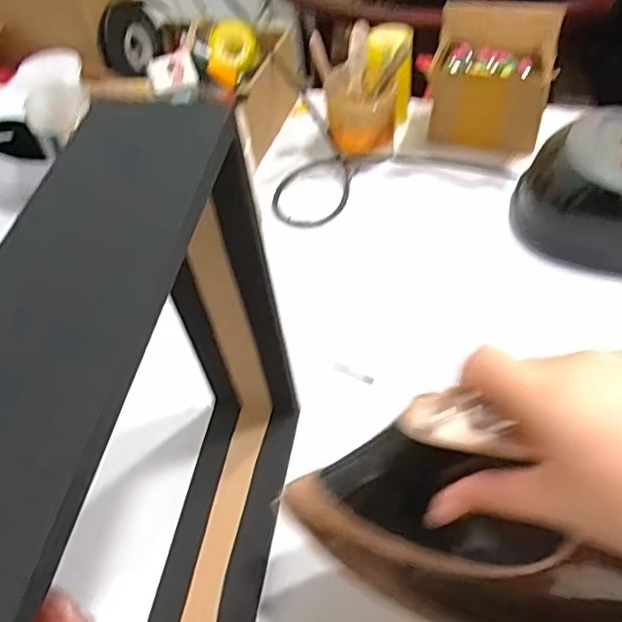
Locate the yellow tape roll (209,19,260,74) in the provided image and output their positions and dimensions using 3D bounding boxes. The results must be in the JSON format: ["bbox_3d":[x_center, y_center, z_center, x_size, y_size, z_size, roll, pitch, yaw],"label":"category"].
[{"bbox_3d":[-0.089,-0.311,0.711,0.056,0.050,0.016,29,12,-11],"label":"yellow tape roll"}]

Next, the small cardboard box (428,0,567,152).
[{"bbox_3d":[0.206,-0.263,0.695,0.134,0.122,0.114,12,54,15],"label":"small cardboard box"}]

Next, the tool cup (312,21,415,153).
[{"bbox_3d":[0.063,-0.251,0.708,0.105,0.116,0.110,-3,52,4],"label":"tool cup"}]

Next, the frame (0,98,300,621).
[{"bbox_3d":[-0.077,0.081,0.348,0.068,0.302,0.246,6,53,10],"label":"frame"}]

